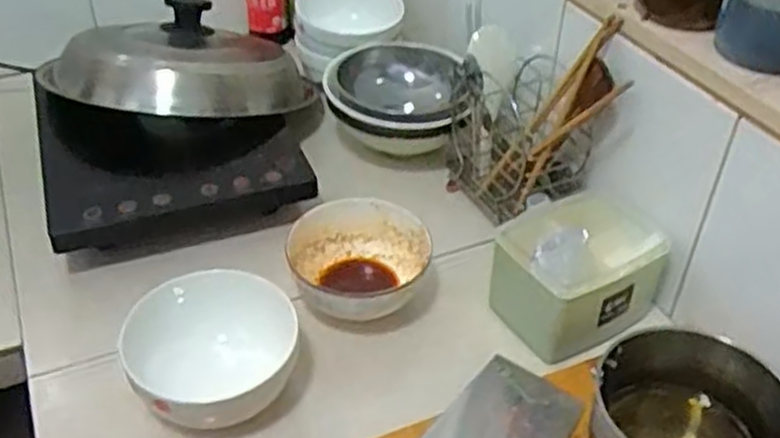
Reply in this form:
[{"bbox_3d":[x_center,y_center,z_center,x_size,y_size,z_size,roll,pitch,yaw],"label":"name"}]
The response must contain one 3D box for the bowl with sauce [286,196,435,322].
[{"bbox_3d":[-0.025,0.051,0.798,0.138,0.075,0.142,1,39,-1],"label":"bowl with sauce"}]

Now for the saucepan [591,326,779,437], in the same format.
[{"bbox_3d":[0.233,0.160,0.615,0.149,0.080,0.120,20,42,21],"label":"saucepan"}]

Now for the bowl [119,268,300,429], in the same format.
[{"bbox_3d":[-0.159,0.122,0.704,0.145,0.071,0.142,1,39,-1],"label":"bowl"}]

